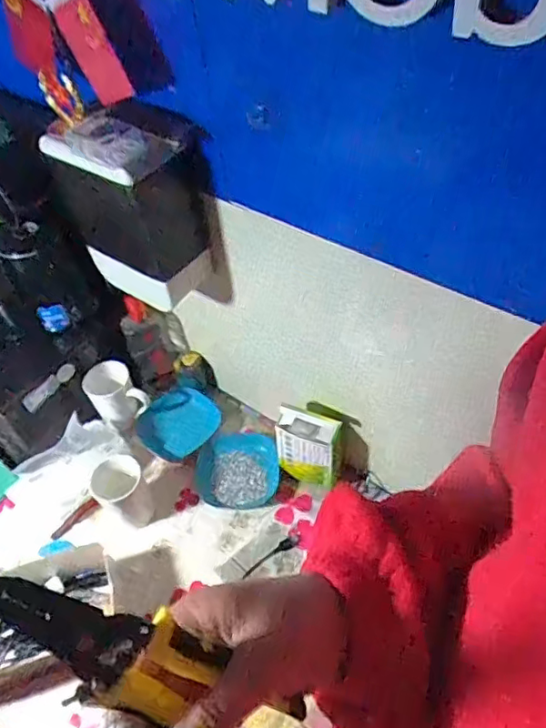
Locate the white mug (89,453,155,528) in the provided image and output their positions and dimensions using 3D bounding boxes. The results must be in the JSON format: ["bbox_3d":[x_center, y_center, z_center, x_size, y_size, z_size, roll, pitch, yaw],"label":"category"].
[{"bbox_3d":[-0.247,0.202,0.934,0.077,0.095,0.085,-4,49,3],"label":"white mug"}]

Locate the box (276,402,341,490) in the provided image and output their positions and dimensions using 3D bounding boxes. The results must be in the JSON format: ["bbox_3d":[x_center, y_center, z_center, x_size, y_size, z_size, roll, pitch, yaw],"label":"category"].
[{"bbox_3d":[0.057,0.138,0.930,0.101,0.170,0.043,14,53,18],"label":"box"}]

